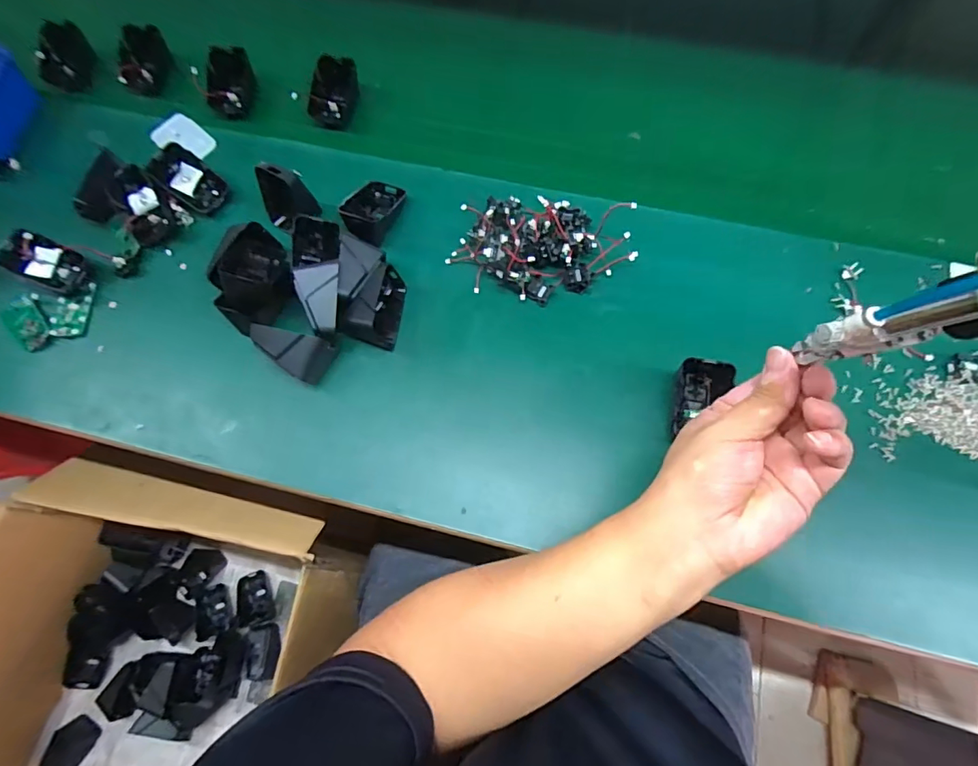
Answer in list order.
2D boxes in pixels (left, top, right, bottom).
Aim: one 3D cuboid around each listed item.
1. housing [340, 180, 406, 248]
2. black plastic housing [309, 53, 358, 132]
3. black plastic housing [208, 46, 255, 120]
[{"bbox_3d":[-0.114,-0.171,0.480,0.043,0.032,0.071,19,72,9],"label":"housing"},{"bbox_3d":[-0.169,-0.315,0.536,0.046,0.029,0.069,8,71,5],"label":"black plastic housing"},{"bbox_3d":[-0.284,-0.327,0.539,0.041,0.027,0.067,-2,71,1],"label":"black plastic housing"}]

